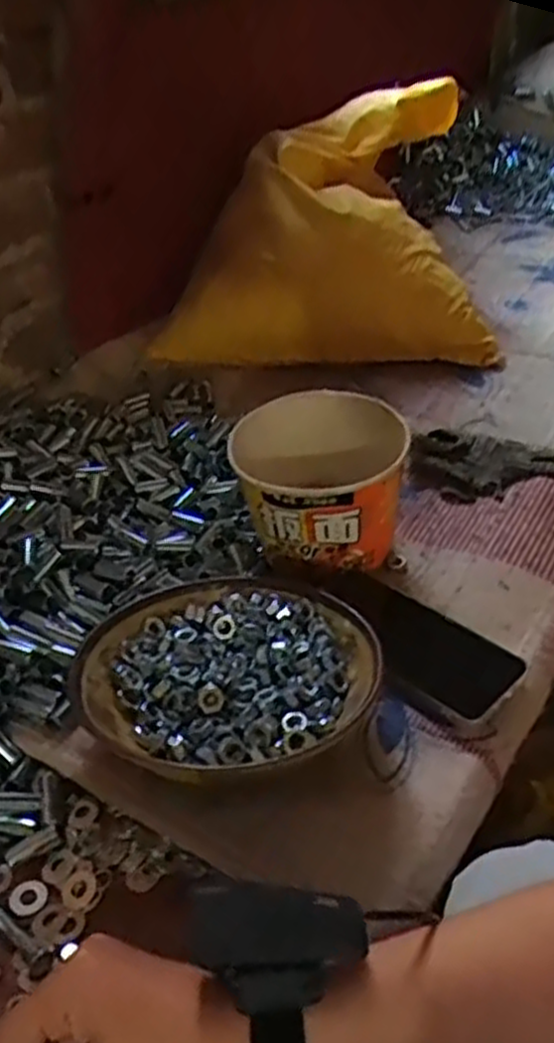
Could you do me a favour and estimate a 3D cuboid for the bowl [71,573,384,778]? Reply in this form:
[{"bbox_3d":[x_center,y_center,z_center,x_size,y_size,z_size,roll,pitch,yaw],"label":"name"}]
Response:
[{"bbox_3d":[-0.028,0.105,0.539,0.193,0.057,0.160,-3,37,7],"label":"bowl"}]

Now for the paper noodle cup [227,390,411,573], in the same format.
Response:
[{"bbox_3d":[0.036,-0.029,0.665,0.137,0.102,0.137,-5,37,4],"label":"paper noodle cup"}]

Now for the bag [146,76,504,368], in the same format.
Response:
[{"bbox_3d":[0.043,-0.355,1.004,0.382,0.246,0.307,-7,36,1],"label":"bag"}]

